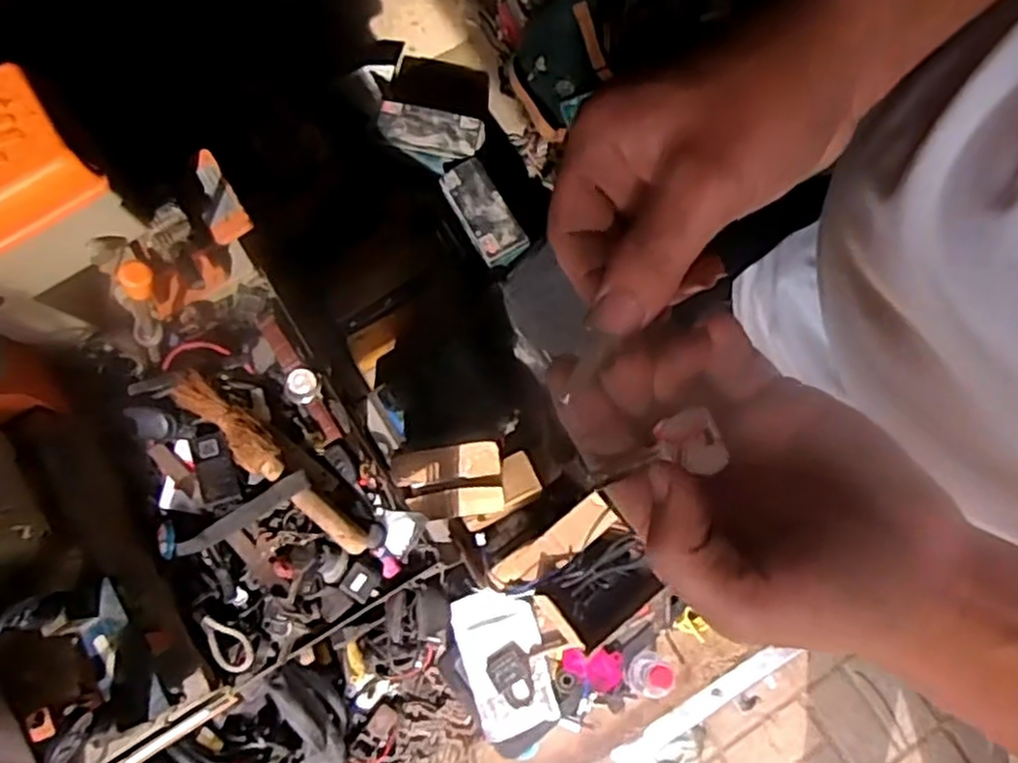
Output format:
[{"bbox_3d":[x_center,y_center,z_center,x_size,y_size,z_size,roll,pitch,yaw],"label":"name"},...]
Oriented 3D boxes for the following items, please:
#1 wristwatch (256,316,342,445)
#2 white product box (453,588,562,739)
[{"bbox_3d":[-0.222,-0.005,0.791,0.032,0.013,0.152,-31,78,-6],"label":"wristwatch"},{"bbox_3d":[-0.004,0.368,0.997,0.110,0.032,0.179,-16,77,-3],"label":"white product box"}]

